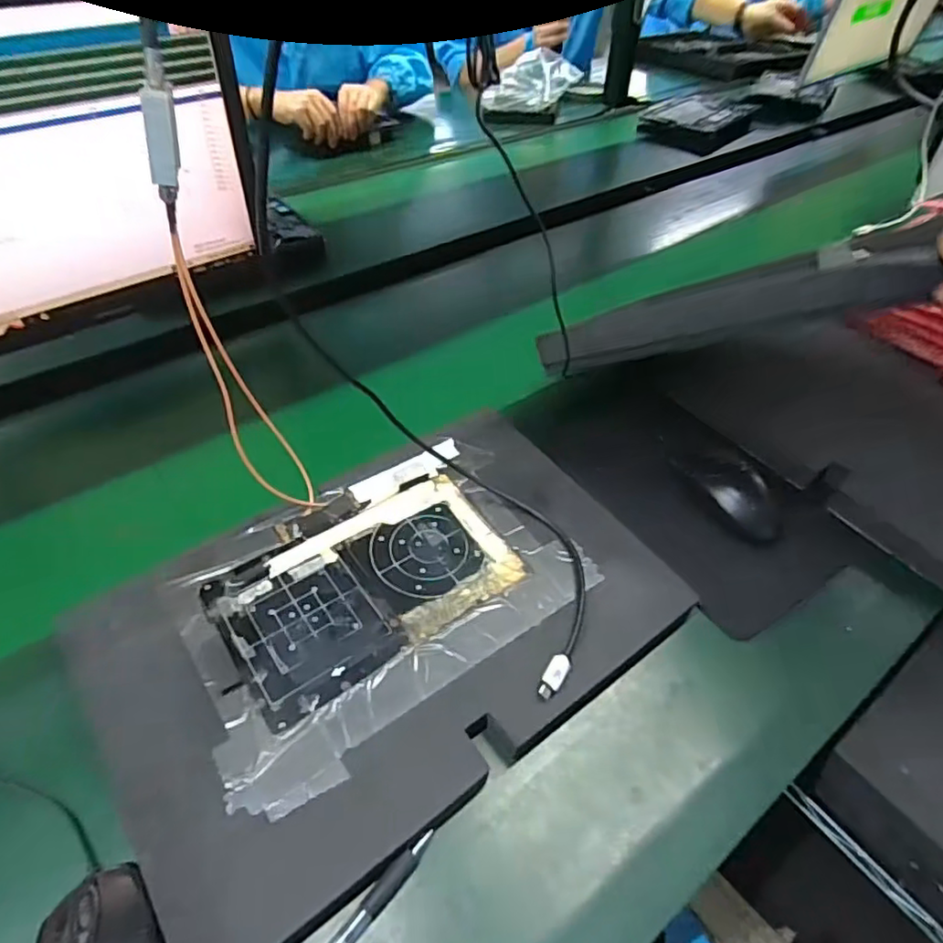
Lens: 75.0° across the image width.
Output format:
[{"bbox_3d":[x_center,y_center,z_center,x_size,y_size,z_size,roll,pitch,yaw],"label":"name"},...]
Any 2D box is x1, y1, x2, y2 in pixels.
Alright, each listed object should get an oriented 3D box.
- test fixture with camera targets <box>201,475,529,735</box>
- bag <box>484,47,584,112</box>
[{"bbox_3d":[-0.080,0.076,0.461,0.208,0.006,0.138,-27,54,-26],"label":"test fixture with camera targets"},{"bbox_3d":[0.131,-0.847,1.328,0.143,0.070,0.231,23,50,18],"label":"bag"}]

